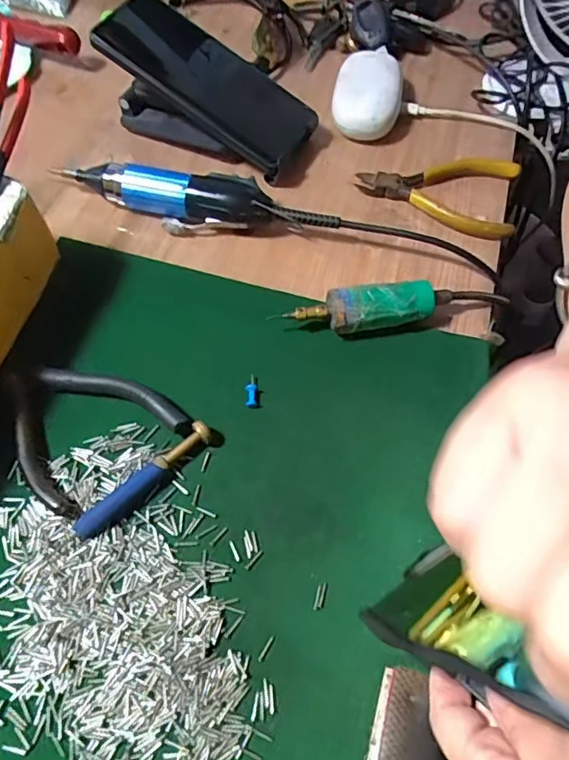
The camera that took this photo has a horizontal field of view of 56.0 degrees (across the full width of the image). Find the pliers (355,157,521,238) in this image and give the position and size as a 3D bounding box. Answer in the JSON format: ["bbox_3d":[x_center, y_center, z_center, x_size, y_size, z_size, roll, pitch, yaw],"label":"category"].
[{"bbox_3d":[0.117,-0.146,0.416,0.120,0.020,0.069,10,61,5],"label":"pliers"}]

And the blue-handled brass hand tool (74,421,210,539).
[{"bbox_3d":[-0.076,0.056,0.295,0.085,0.012,0.014,-40,68,-20],"label":"blue-handled brass hand tool"}]

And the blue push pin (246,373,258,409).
[{"bbox_3d":[-0.020,0.006,0.328,0.007,0.009,0.024,-3,61,-2],"label":"blue push pin"}]

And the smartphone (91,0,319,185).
[{"bbox_3d":[-0.058,-0.231,0.416,0.168,0.021,0.073,32,63,-10],"label":"smartphone"}]

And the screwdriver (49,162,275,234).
[{"bbox_3d":[-0.088,-0.133,0.394,0.159,0.031,0.035,12,61,6],"label":"screwdriver"}]

